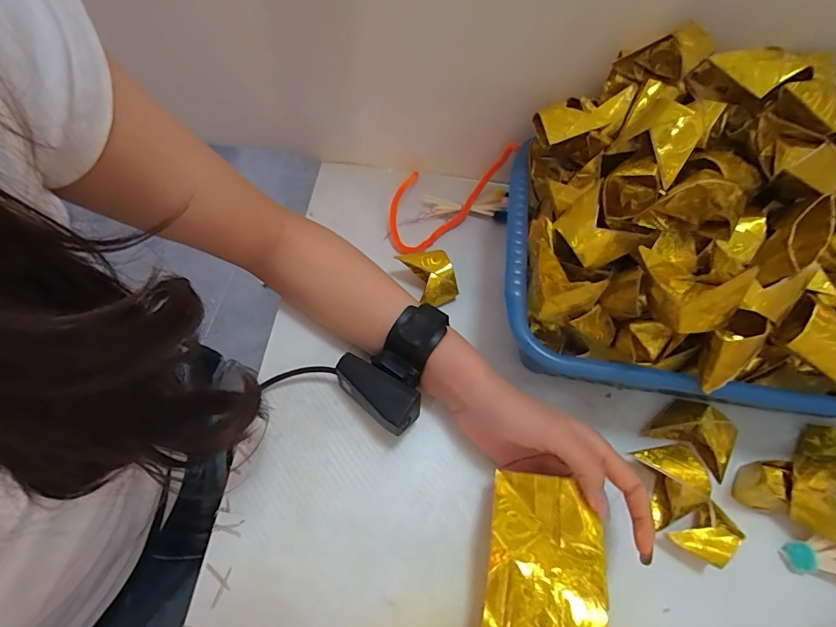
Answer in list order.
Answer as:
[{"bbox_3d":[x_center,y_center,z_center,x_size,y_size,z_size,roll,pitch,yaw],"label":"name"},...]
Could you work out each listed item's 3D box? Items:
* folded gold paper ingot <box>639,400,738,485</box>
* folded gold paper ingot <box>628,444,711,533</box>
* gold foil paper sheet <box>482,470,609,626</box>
[{"bbox_3d":[0.220,0.094,0.339,0.054,0.032,0.042,40,66,19],"label":"folded gold paper ingot"},{"bbox_3d":[0.188,0.127,0.322,0.041,0.034,0.051,-13,62,-10],"label":"folded gold paper ingot"},{"bbox_3d":[0.073,0.174,0.252,0.069,0.012,0.146,2,58,19],"label":"gold foil paper sheet"}]

